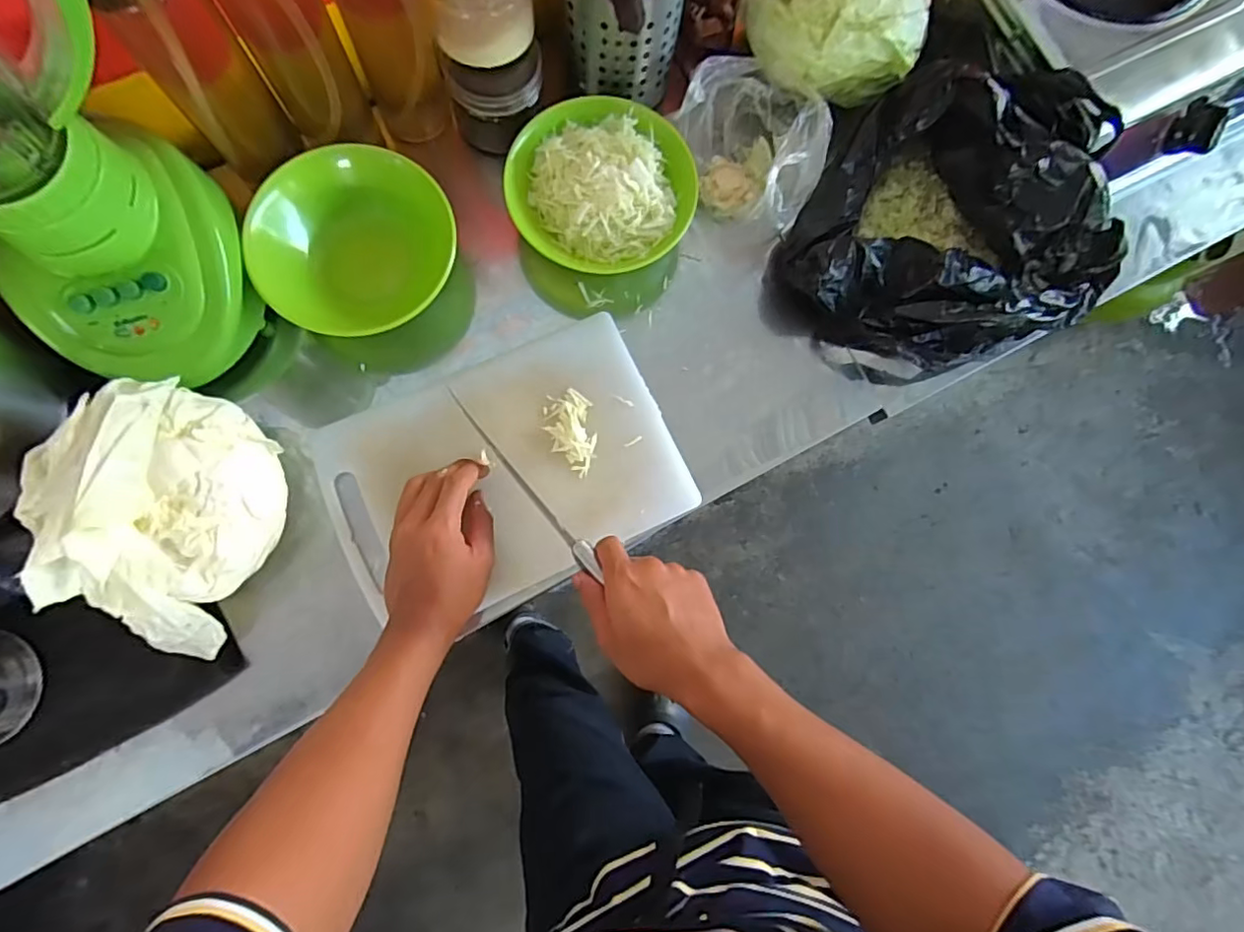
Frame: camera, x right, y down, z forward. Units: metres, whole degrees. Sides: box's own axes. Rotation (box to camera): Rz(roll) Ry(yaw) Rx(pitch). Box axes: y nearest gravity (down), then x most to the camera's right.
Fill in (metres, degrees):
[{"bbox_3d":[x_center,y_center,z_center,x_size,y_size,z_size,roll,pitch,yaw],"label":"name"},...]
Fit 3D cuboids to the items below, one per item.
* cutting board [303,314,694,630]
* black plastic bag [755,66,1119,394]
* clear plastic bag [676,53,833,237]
[{"bbox_3d":[-0.103,0.004,0.536,0.298,0.022,0.204,-26,84,-6],"label":"cutting board"},{"bbox_3d":[0.291,-0.221,0.545,0.293,0.120,0.235,-16,82,-7],"label":"black plastic bag"},{"bbox_3d":[0.121,-0.293,0.555,0.114,0.087,0.148,-10,82,-7],"label":"clear plastic bag"}]

